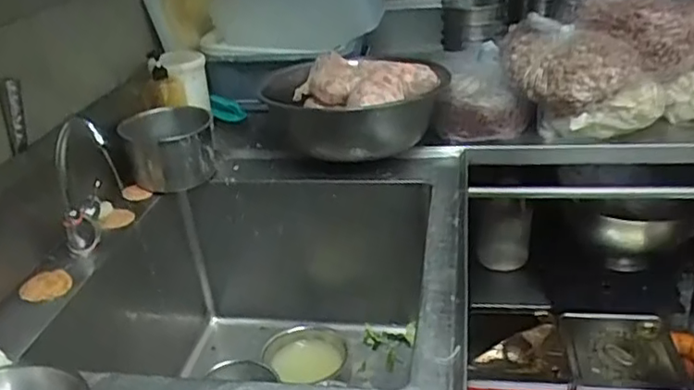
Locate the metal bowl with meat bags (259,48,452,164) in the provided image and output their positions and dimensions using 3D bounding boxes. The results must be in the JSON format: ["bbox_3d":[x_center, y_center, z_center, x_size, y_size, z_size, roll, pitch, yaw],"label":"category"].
[{"bbox_3d":[0.027,-0.189,1.227,0.311,0.129,0.336,-4,28,2],"label":"metal bowl with meat bags"}]

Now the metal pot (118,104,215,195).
[{"bbox_3d":[-0.342,-0.095,1.203,0.151,0.132,0.119,-10,29,-9],"label":"metal pot"}]

